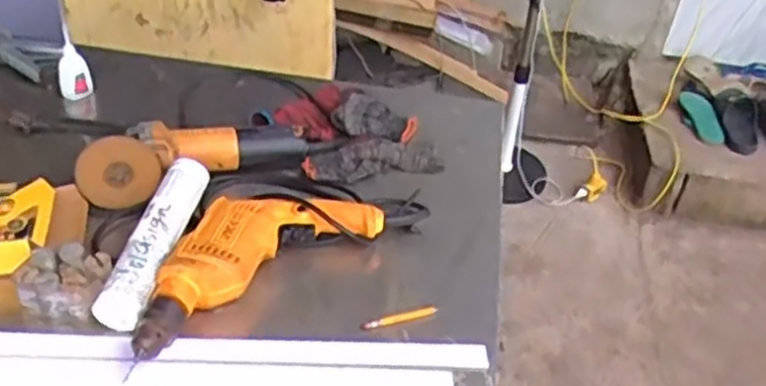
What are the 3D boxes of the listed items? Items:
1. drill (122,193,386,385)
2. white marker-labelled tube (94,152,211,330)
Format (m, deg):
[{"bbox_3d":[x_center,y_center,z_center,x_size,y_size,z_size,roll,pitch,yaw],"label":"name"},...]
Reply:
[{"bbox_3d":[-0.155,0.060,0.851,0.317,0.053,0.128,-27,50,-35],"label":"drill"},{"bbox_3d":[-0.248,0.051,0.851,0.054,0.057,0.221,12,39,5],"label":"white marker-labelled tube"}]

